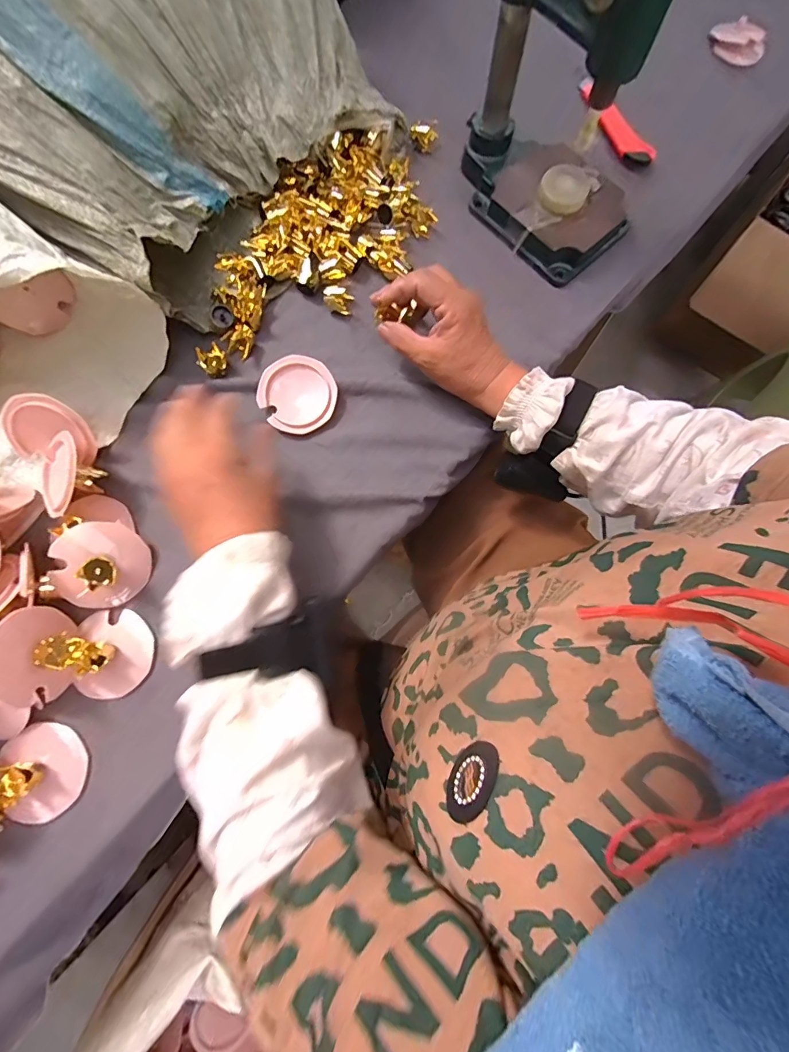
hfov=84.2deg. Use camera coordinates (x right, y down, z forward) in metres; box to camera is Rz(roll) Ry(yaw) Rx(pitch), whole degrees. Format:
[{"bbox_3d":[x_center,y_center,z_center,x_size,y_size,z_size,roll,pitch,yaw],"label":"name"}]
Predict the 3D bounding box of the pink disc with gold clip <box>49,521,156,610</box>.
[{"bbox_3d":[-0.257,0.033,0.384,0.072,0.033,0.072,-1,91,-28],"label":"pink disc with gold clip"}]

